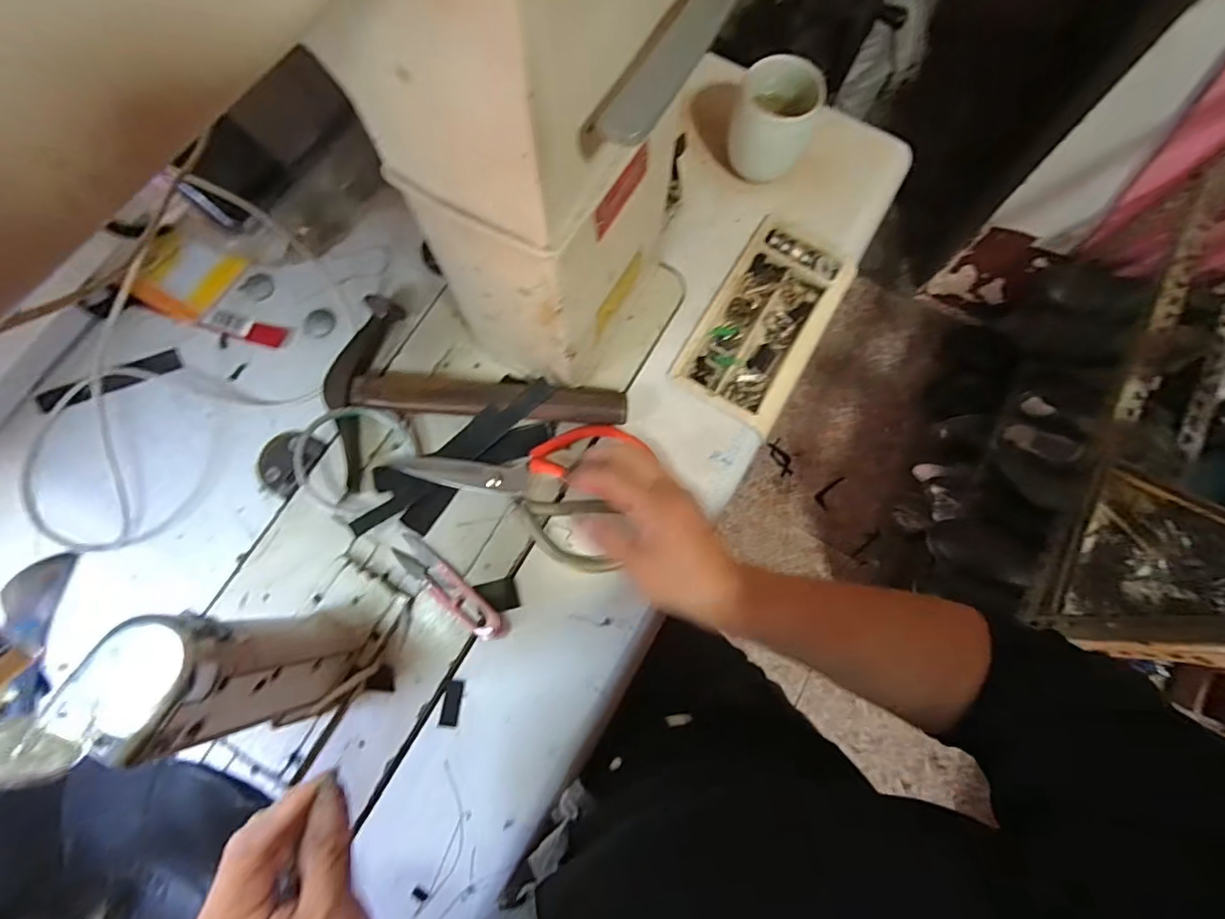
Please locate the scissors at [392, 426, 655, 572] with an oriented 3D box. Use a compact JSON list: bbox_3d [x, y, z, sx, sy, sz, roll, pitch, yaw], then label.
[{"bbox_3d":[-0.068,0.011,0.430,0.171,0.016,0.108,17,74,7],"label":"scissors"}]

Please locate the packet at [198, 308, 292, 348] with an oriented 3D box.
[{"bbox_3d":[-0.304,-0.109,0.461,0.070,0.004,0.019,15,76,5],"label":"packet"}]

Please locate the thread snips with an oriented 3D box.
[{"bbox_3d":[-0.120,0.091,0.403,0.098,0.006,0.023,38,79,10],"label":"thread snips"}]

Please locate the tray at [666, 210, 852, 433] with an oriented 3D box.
[{"bbox_3d":[0.133,-0.120,0.477,0.092,0.023,0.183,29,77,8],"label":"tray"}]

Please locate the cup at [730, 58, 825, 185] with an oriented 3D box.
[{"bbox_3d":[0.133,-0.281,0.464,0.067,0.071,0.062,0,73,1],"label":"cup"}]

